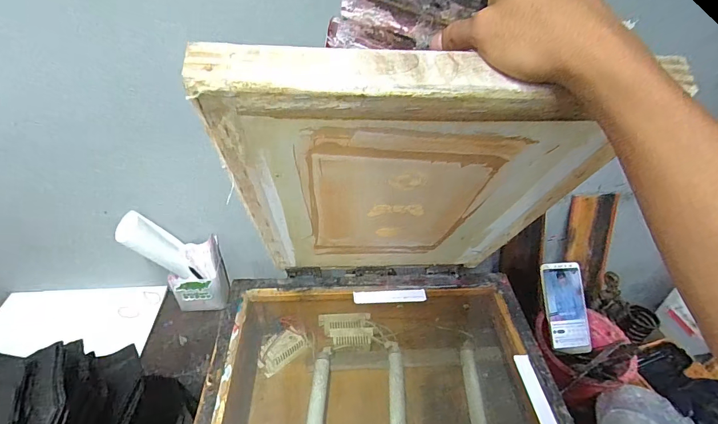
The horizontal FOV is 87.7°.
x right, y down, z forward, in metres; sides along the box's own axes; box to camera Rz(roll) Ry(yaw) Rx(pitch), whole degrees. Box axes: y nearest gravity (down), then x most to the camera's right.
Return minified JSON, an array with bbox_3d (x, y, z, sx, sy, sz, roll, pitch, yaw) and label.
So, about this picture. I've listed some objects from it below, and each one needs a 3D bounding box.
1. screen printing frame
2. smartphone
[{"bbox_3d":[0.047,-0.010,0.445,0.340,0.420,0.034,0,66,-4],"label":"screen printing frame"},{"bbox_3d":[0.372,0.170,0.670,0.077,0.014,0.155,0,76,-2],"label":"smartphone"}]

